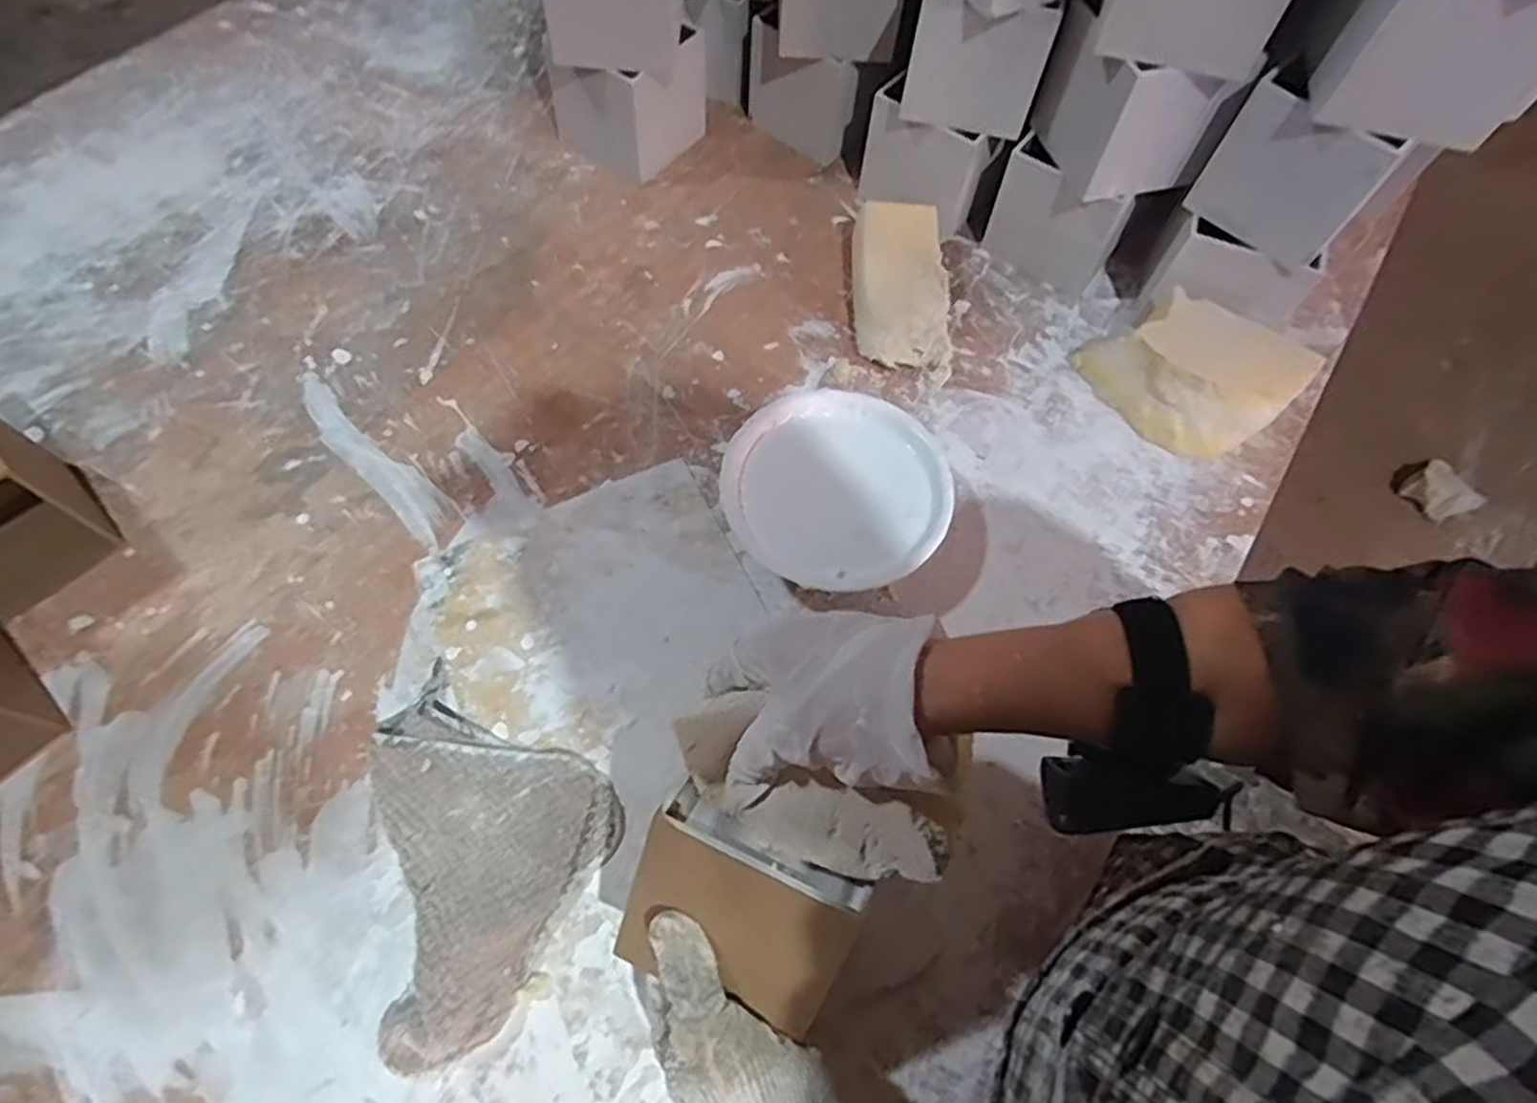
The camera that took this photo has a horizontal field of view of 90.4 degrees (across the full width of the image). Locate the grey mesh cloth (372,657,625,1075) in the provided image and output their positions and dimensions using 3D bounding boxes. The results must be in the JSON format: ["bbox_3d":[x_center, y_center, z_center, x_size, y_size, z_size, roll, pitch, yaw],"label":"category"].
[{"bbox_3d":[-0.206,0.190,0.476,0.173,0.044,0.184,28,66,11],"label":"grey mesh cloth"}]

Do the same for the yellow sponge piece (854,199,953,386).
[{"bbox_3d":[0.122,-0.247,0.707,0.084,0.046,0.182,-4,78,-5],"label":"yellow sponge piece"}]

